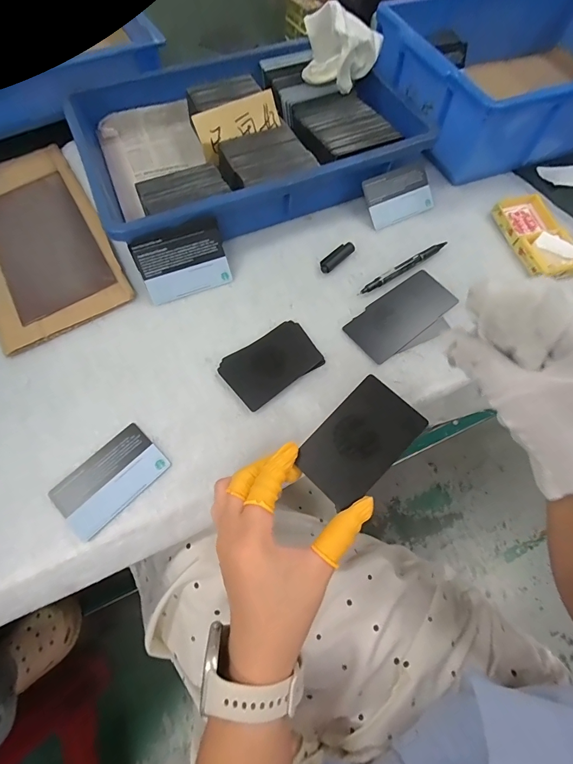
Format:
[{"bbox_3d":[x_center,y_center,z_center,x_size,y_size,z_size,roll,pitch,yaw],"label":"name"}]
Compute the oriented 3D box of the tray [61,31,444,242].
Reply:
[{"bbox_3d":[-0.045,-0.295,0.445,0.374,0.063,0.256,-23,69,-11],"label":"tray"}]

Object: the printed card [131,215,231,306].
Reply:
[{"bbox_3d":[-0.104,-0.121,0.377,0.086,0.064,0.004,-21,27,-11],"label":"printed card"}]

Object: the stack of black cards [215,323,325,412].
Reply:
[{"bbox_3d":[-0.014,-0.019,0.354,0.089,0.005,0.058,-35,72,-15],"label":"stack of black cards"}]

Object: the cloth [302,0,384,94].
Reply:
[{"bbox_3d":[0.065,-0.386,0.434,0.090,0.071,0.060,10,64,2],"label":"cloth"}]

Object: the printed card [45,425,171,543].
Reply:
[{"bbox_3d":[-0.145,0.080,0.308,0.054,0.004,0.085,41,71,15],"label":"printed card"}]

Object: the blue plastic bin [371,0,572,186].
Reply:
[{"bbox_3d":[0.323,-0.407,0.483,0.418,0.094,0.231,-21,69,-10],"label":"blue plastic bin"}]

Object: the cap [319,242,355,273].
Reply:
[{"bbox_3d":[0.055,-0.136,0.407,0.046,0.011,0.016,-42,74,-17],"label":"cap"}]

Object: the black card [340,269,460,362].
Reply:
[{"bbox_3d":[0.118,-0.070,0.382,0.117,0.006,0.055,-36,72,-16],"label":"black card"}]

